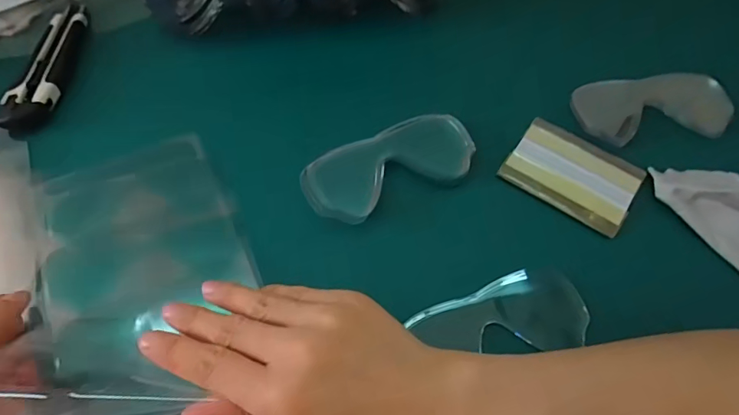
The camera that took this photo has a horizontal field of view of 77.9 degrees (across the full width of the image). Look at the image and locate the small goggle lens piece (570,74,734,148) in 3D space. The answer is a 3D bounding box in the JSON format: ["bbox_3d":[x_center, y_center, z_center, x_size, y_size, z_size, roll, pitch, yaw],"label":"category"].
[{"bbox_3d":[0.255,-0.090,0.406,0.131,0.018,0.060,-1,61,0],"label":"small goggle lens piece"}]

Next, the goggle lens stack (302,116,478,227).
[{"bbox_3d":[0.017,-0.033,0.375,0.140,0.025,0.067,-24,64,-13],"label":"goggle lens stack"}]

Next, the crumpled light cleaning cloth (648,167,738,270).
[{"bbox_3d":[0.283,0.000,0.359,0.064,0.020,0.103,-28,64,-14],"label":"crumpled light cleaning cloth"}]

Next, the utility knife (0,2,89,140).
[{"bbox_3d":[-0.302,-0.135,0.433,0.039,0.021,0.159,1,61,1],"label":"utility knife"}]

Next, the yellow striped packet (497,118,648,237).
[{"bbox_3d":[0.170,-0.029,0.383,0.100,0.005,0.074,31,66,16],"label":"yellow striped packet"}]

